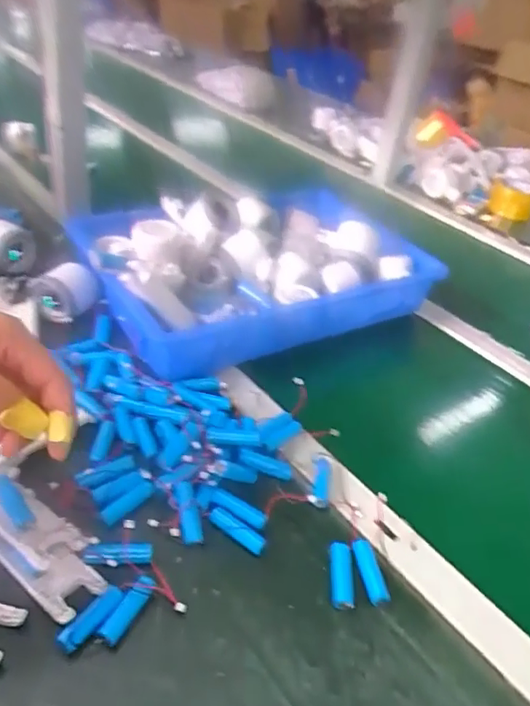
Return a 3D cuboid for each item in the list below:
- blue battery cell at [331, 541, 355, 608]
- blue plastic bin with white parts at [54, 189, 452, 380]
[{"bbox_3d":[0.061,0.178,0.451,0.018,0.012,0.052,8,37,-2],"label":"blue battery cell"},{"bbox_3d":[-0.007,-0.111,0.746,0.419,0.114,0.250,-11,41,-25],"label":"blue plastic bin with white parts"}]

